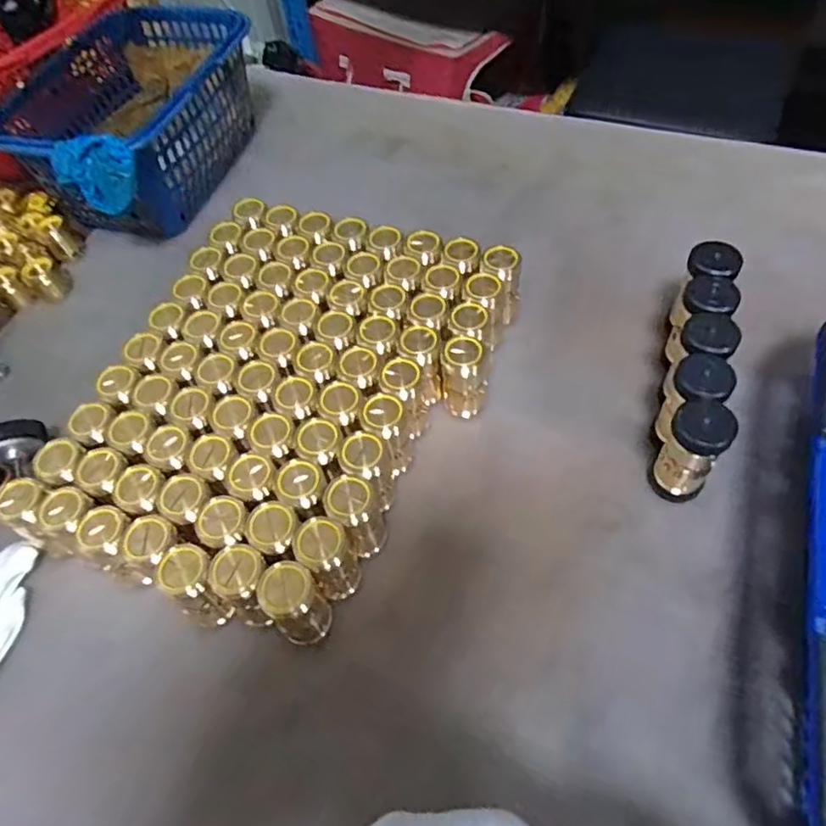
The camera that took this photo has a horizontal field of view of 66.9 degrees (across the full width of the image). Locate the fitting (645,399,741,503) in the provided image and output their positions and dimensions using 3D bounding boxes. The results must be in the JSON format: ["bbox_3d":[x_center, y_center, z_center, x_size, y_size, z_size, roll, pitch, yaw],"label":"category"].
[{"bbox_3d":[0.177,0.027,0.401,0.034,0.074,0.032,30,65,23],"label":"fitting"}]

